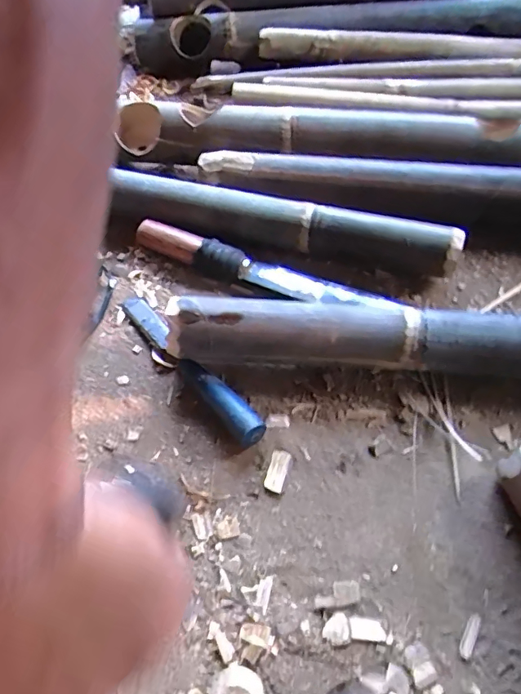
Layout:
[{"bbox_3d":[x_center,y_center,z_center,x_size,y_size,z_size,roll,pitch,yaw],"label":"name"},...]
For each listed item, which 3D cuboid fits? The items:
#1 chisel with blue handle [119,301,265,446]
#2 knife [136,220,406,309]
[{"bbox_3d":[-0.073,0.014,0.486,0.025,0.030,0.221,-34,58,-21],"label":"chisel with blue handle"},{"bbox_3d":[-0.005,-0.087,0.550,0.290,0.034,0.037,17,55,16],"label":"knife"}]

